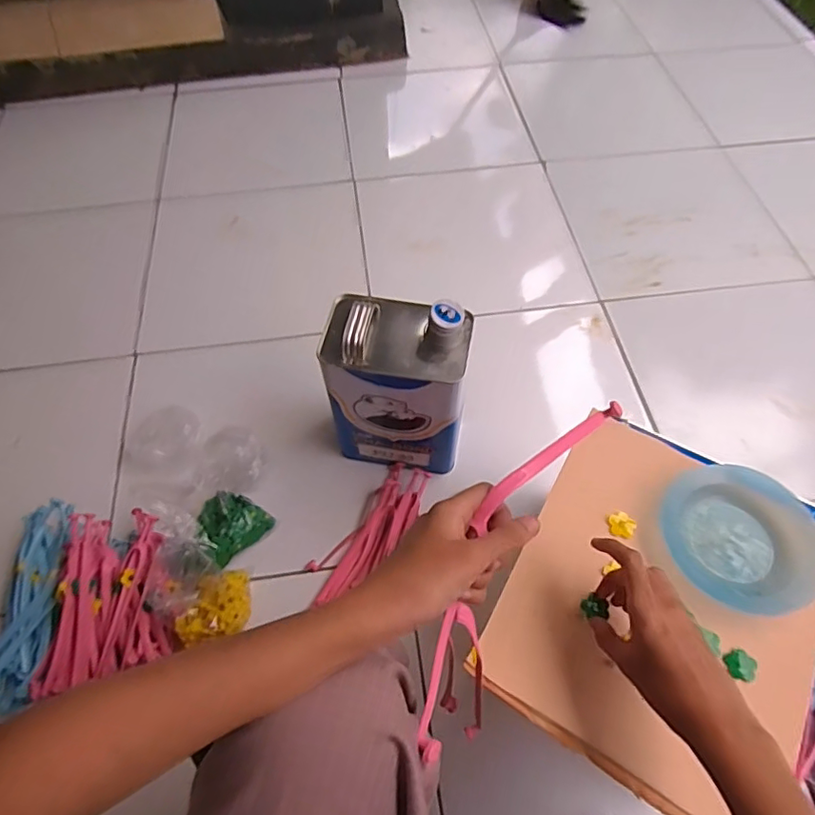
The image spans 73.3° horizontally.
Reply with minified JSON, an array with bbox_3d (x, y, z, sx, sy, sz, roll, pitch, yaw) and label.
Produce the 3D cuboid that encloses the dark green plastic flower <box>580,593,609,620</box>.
[{"bbox_3d":[0.153,0.162,0.447,0.022,0.009,0.018,6,59,4],"label":"dark green plastic flower"}]

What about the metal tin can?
[{"bbox_3d":[-0.010,-0.026,0.710,0.169,0.254,0.120,15,60,10],"label":"metal tin can"}]

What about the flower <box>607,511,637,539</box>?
[{"bbox_3d":[0.192,0.105,0.490,0.022,0.006,0.023,0,59,1],"label":"flower"}]

